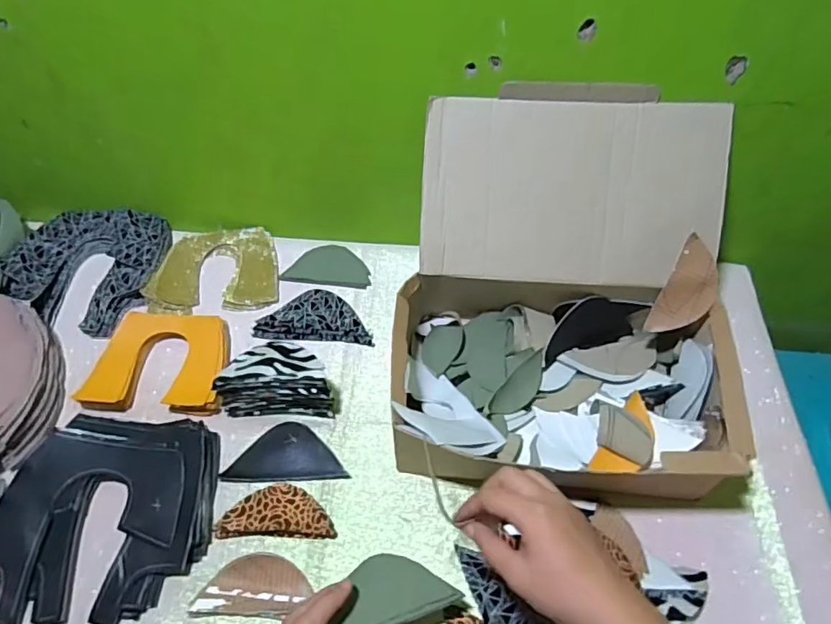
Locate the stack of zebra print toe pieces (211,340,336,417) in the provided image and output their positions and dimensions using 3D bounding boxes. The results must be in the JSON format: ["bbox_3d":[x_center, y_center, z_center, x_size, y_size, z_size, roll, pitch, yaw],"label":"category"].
[{"bbox_3d":[-0.152,0.074,0.595,0.118,0.067,0.056,0,54,1],"label":"stack of zebra print toe pieces"}]

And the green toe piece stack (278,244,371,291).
[{"bbox_3d":[-0.118,-0.063,0.743,0.115,0.011,0.064,5,55,5],"label":"green toe piece stack"}]

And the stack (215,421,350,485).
[{"bbox_3d":[-0.142,0.153,0.584,0.128,0.008,0.063,-3,54,0],"label":"stack"}]

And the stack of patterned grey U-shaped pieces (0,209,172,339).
[{"bbox_3d":[-0.438,-0.062,0.718,0.182,0.044,0.182,2,54,3],"label":"stack of patterned grey U-shaped pieces"}]

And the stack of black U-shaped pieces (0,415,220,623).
[{"bbox_3d":[-0.312,0.200,0.534,0.208,0.036,0.191,0,54,2],"label":"stack of black U-shaped pieces"}]

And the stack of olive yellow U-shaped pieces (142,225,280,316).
[{"bbox_3d":[-0.273,-0.058,0.727,0.163,0.017,0.136,-9,55,-5],"label":"stack of olive yellow U-shaped pieces"}]

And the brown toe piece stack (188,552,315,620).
[{"bbox_3d":[-0.153,0.259,0.507,0.102,0.011,0.053,1,54,2],"label":"brown toe piece stack"}]

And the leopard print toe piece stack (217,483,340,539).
[{"bbox_3d":[-0.140,0.203,0.546,0.113,0.015,0.049,-1,54,1],"label":"leopard print toe piece stack"}]

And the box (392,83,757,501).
[{"bbox_3d":[0.154,-0.022,0.558,0.328,0.220,0.344,5,55,5],"label":"box"}]

